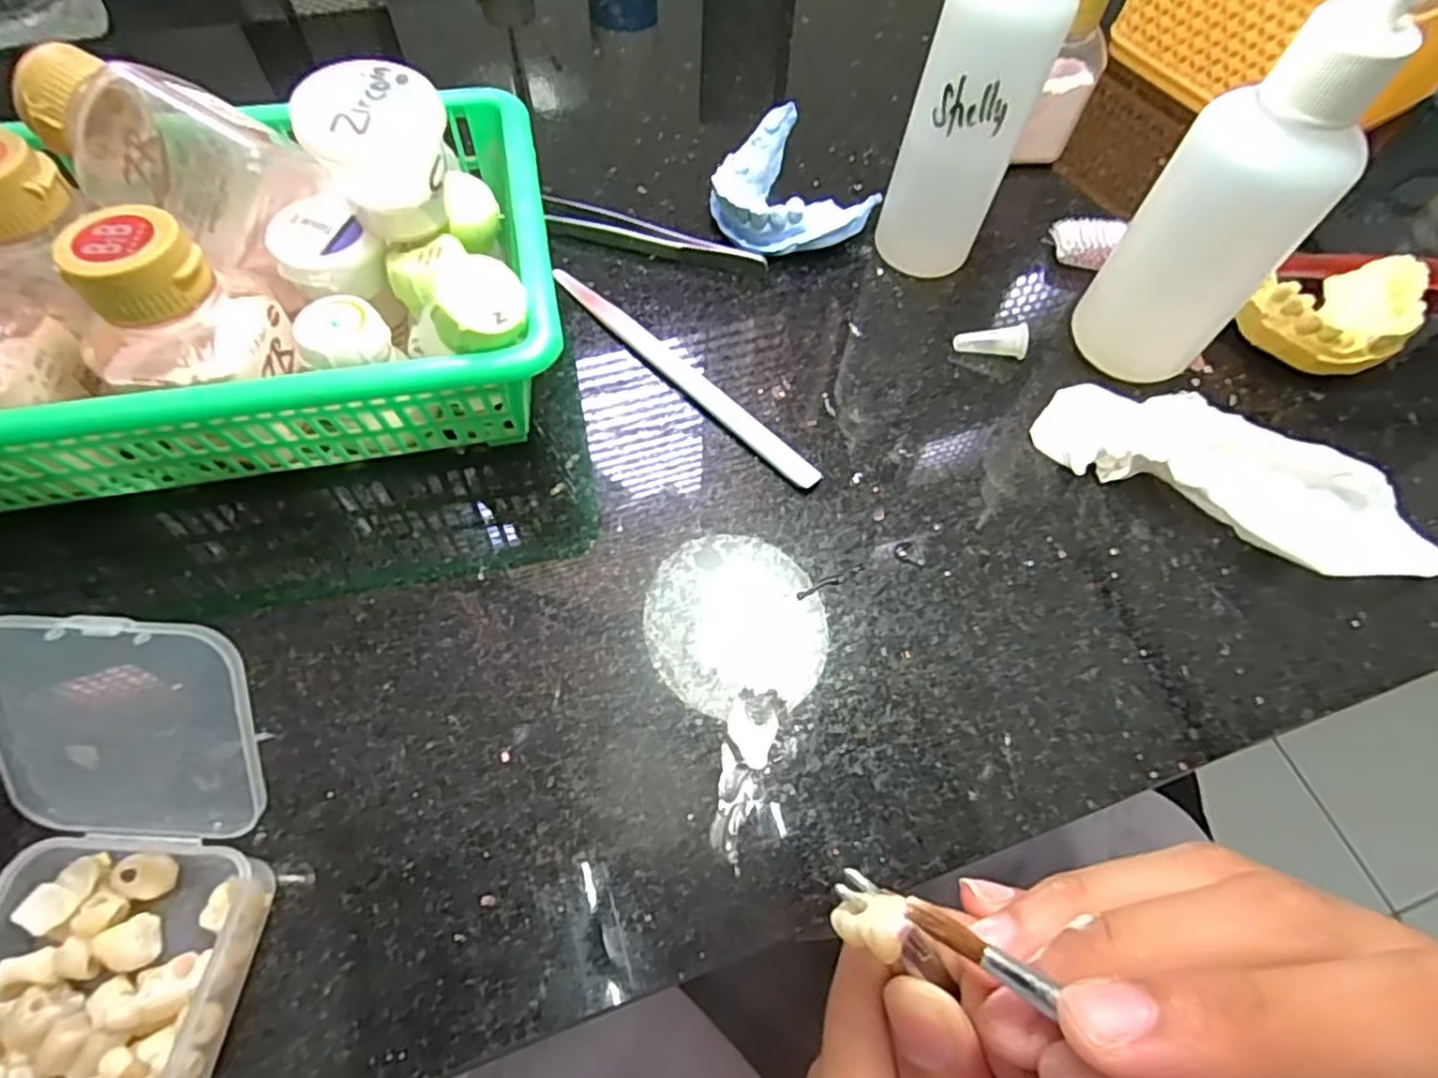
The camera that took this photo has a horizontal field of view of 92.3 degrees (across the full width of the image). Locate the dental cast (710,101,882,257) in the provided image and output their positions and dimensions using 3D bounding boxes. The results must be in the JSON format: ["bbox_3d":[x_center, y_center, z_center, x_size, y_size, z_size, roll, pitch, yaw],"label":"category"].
[{"bbox_3d":[0.025,-0.148,0.294,0.061,0.023,0.068,-22,65,-13],"label":"dental cast"}]

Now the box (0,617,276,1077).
[{"bbox_3d":[-0.137,0.073,0.150,0.055,0.059,0.095,7,62,2],"label":"box"}]

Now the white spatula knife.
[{"bbox_3d":[-0.014,-0.062,0.257,0.011,0.005,0.133,-41,70,-20],"label":"white spatula knife"}]

